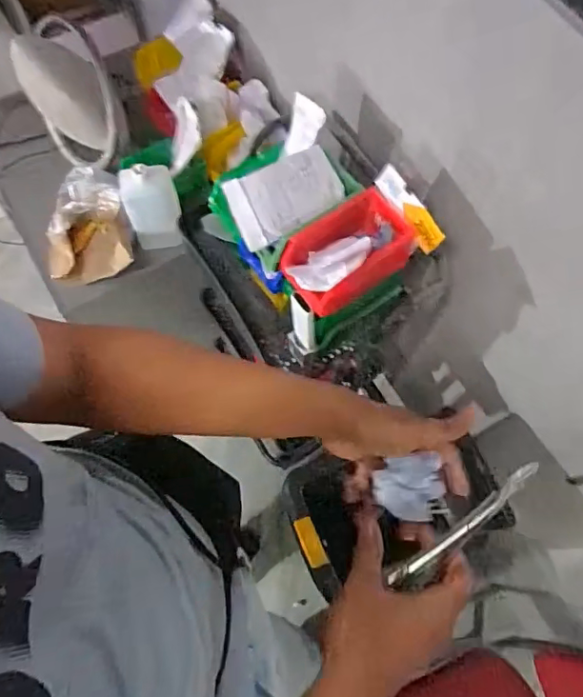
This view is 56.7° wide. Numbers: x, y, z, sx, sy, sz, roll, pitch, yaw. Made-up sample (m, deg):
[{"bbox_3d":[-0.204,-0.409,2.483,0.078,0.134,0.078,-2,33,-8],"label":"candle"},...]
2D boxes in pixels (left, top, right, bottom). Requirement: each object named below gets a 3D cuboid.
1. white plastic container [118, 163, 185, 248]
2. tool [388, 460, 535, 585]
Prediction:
[{"bbox_3d":[-0.262,-0.258,1.034,0.102,0.183,0.075,-10,70,-6],"label":"white plastic container"},{"bbox_3d":[0.131,0.135,0.412,0.139,0.016,0.017,-40,74,6],"label":"tool"}]

